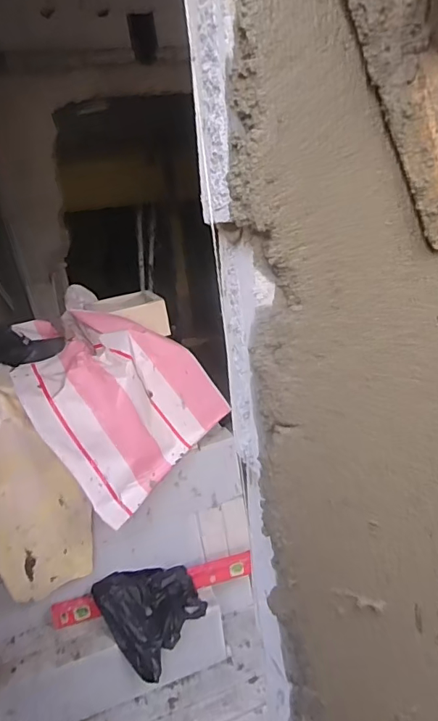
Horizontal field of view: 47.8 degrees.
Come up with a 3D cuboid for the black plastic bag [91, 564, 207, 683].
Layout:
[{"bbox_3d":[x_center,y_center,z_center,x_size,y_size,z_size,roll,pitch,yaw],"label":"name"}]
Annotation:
[{"bbox_3d":[-0.184,0.682,1.358,0.242,0.167,0.219,-21,23,-38],"label":"black plastic bag"}]

